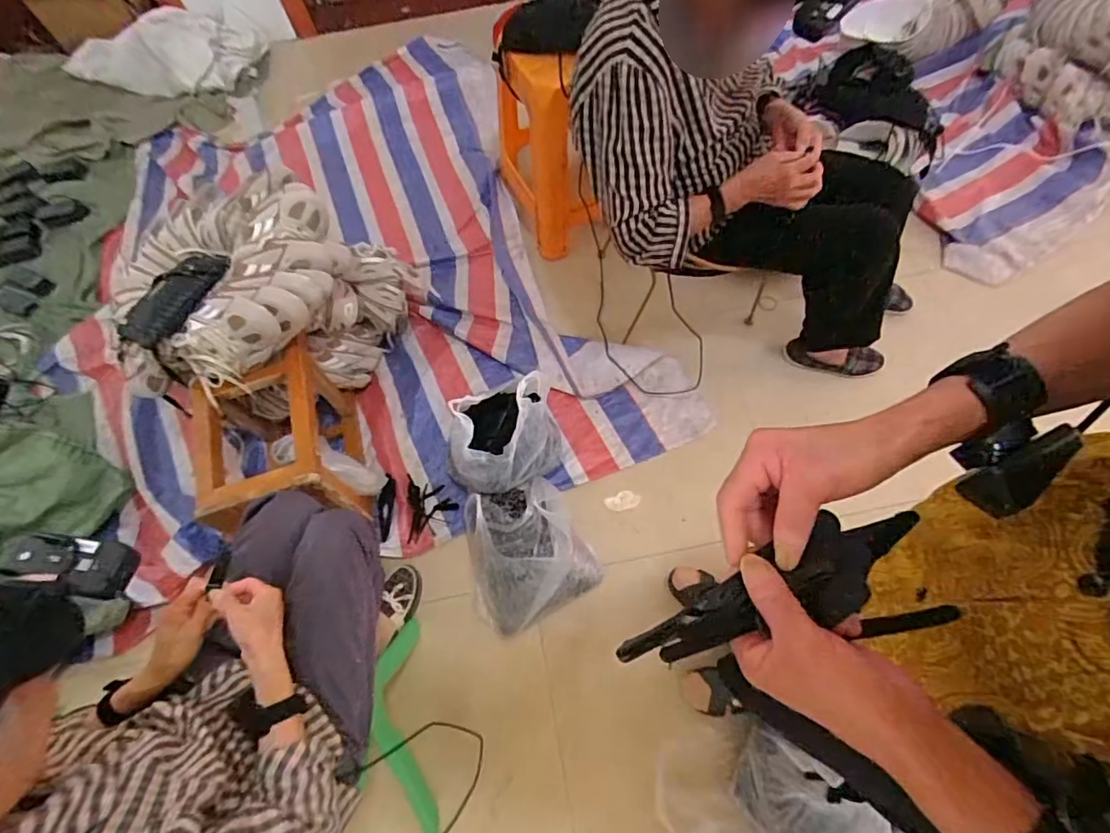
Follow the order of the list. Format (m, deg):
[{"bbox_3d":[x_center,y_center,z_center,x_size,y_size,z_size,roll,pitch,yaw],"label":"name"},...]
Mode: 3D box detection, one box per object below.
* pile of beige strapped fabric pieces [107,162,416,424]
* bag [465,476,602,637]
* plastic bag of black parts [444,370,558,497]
[{"bbox_3d":[-0.643,-0.240,1.209,0.426,0.400,0.526,15,66,11],"label":"pile of beige strapped fabric pieces"},{"bbox_3d":[-0.074,0.288,1.154,0.262,0.142,0.287,-29,66,-10],"label":"bag"},{"bbox_3d":[-0.106,0.050,1.214,0.289,0.238,0.192,-35,67,-13],"label":"plastic bag of black parts"}]

